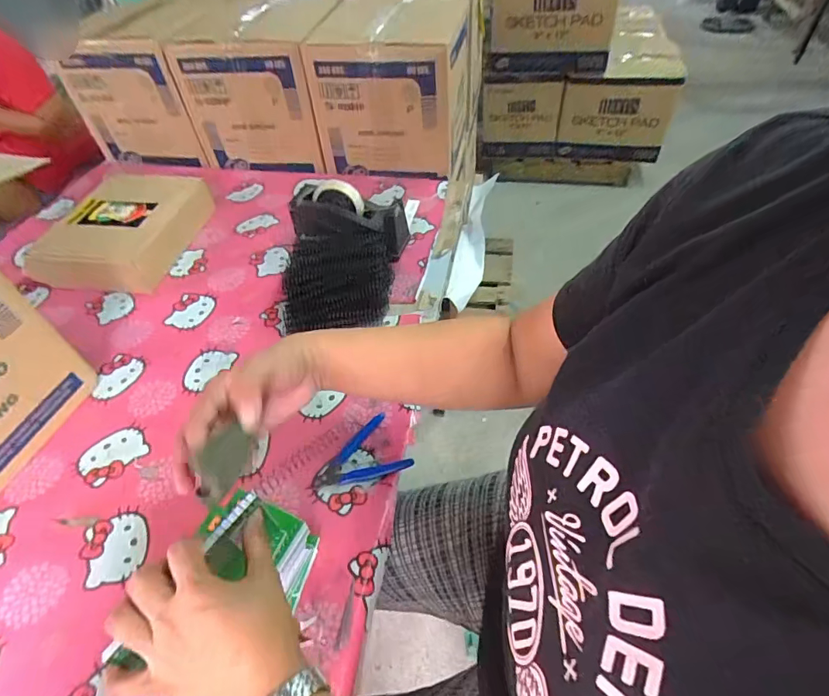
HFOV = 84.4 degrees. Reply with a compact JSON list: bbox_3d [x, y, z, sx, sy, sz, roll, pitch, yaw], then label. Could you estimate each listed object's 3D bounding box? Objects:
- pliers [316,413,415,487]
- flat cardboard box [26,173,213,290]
[{"bbox_3d":[-0.068,0.141,0.565,0.112,0.015,0.081,-28,54,-20],"label":"pliers"},{"bbox_3d":[-0.539,-0.226,0.862,0.241,0.080,0.265,6,50,8],"label":"flat cardboard box"}]

